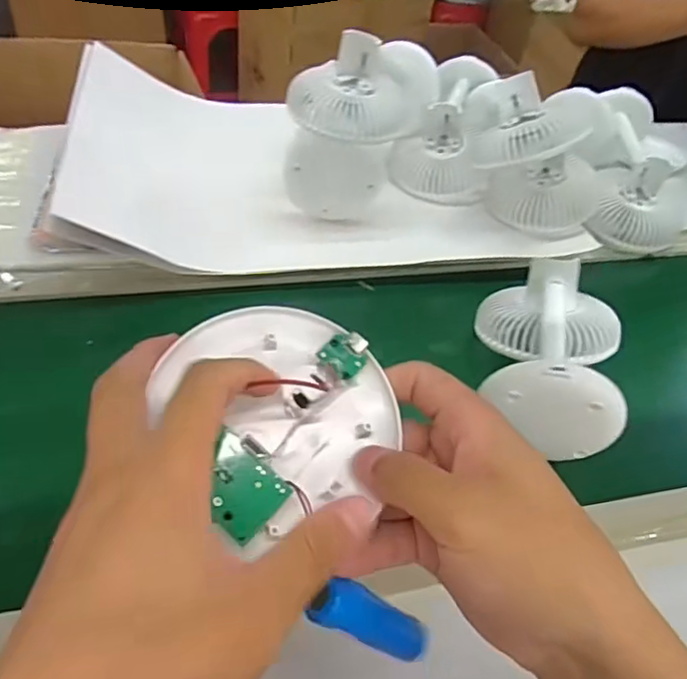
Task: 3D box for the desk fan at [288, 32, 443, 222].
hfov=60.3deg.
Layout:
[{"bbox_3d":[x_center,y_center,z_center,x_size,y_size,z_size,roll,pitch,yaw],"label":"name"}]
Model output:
[{"bbox_3d":[0.015,-0.225,0.642,0.148,0.159,0.097,8,45,2],"label":"desk fan"}]

